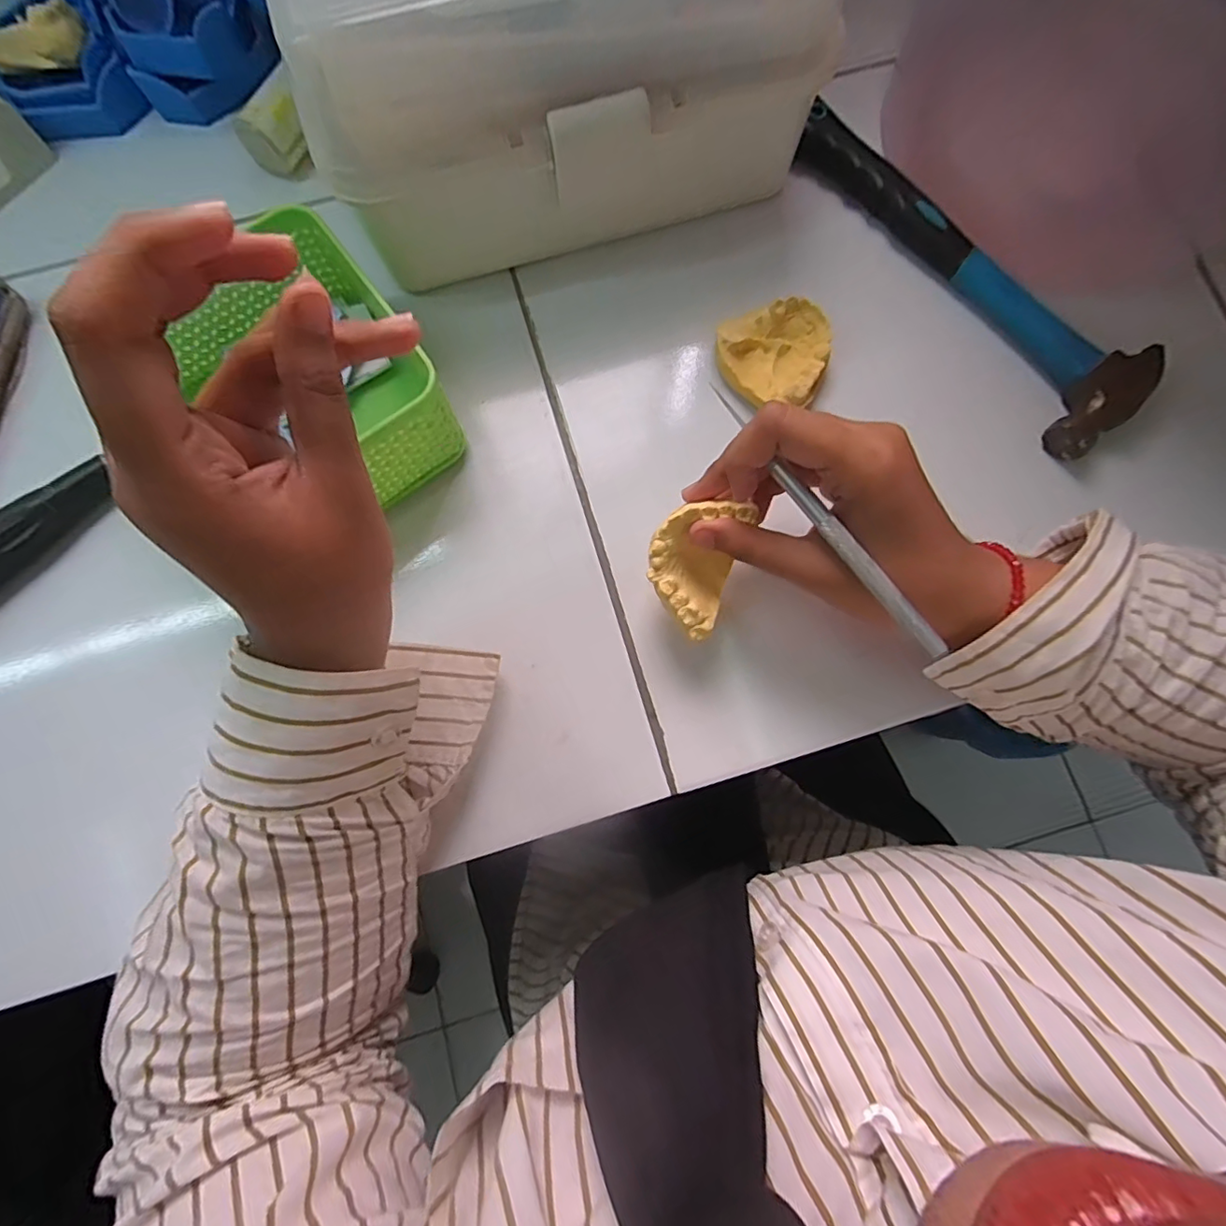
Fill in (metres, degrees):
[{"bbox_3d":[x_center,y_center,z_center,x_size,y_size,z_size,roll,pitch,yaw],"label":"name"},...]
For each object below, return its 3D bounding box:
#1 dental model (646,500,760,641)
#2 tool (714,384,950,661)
[{"bbox_3d":[0.038,-0.025,0.263,0.041,0.025,0.063,15,113,-6],"label":"dental model"},{"bbox_3d":[0.084,-0.038,0.223,0.005,0.004,0.135,-36,82,-8],"label":"tool"}]

